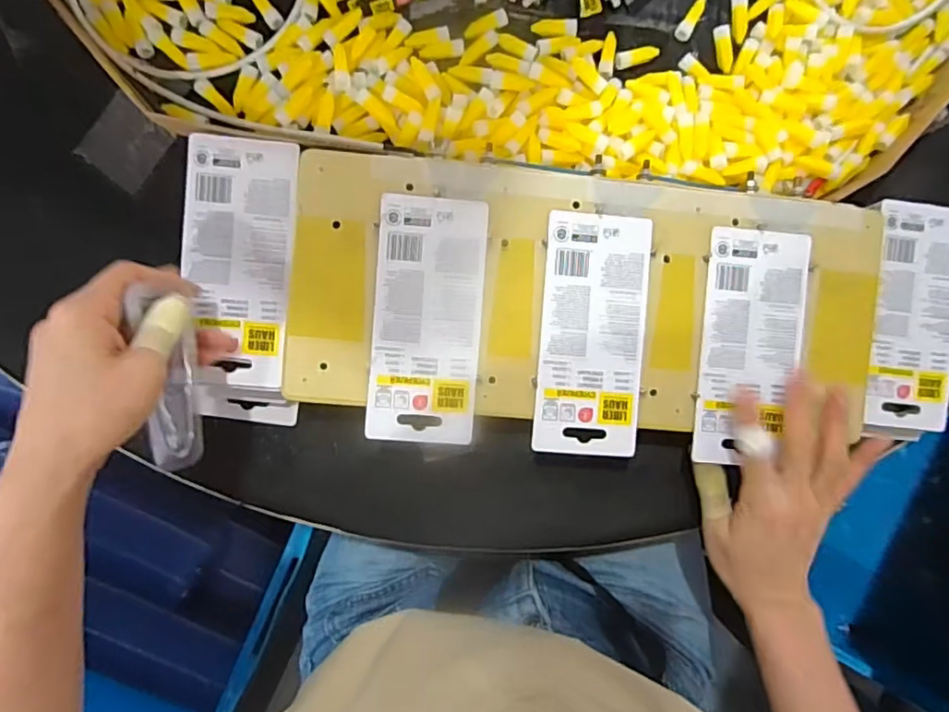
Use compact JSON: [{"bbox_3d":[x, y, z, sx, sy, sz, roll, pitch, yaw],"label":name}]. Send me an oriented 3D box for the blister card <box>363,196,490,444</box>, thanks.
[{"bbox_3d":[-0.030,-0.023,0.382,0.069,0.005,0.155,4,93,-3],"label":"blister card"}]

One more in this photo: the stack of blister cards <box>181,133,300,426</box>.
[{"bbox_3d":[-0.152,-0.047,0.394,0.068,0.034,0.182,3,92,-6],"label":"stack of blister cards"}]

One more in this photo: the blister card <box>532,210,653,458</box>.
[{"bbox_3d":[0.078,-0.014,0.390,0.070,0.004,0.156,4,93,-3],"label":"blister card"}]

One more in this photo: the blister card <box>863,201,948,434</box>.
[{"bbox_3d":[0.314,-0.027,0.423,0.069,0.007,0.158,5,93,-3],"label":"blister card"}]

